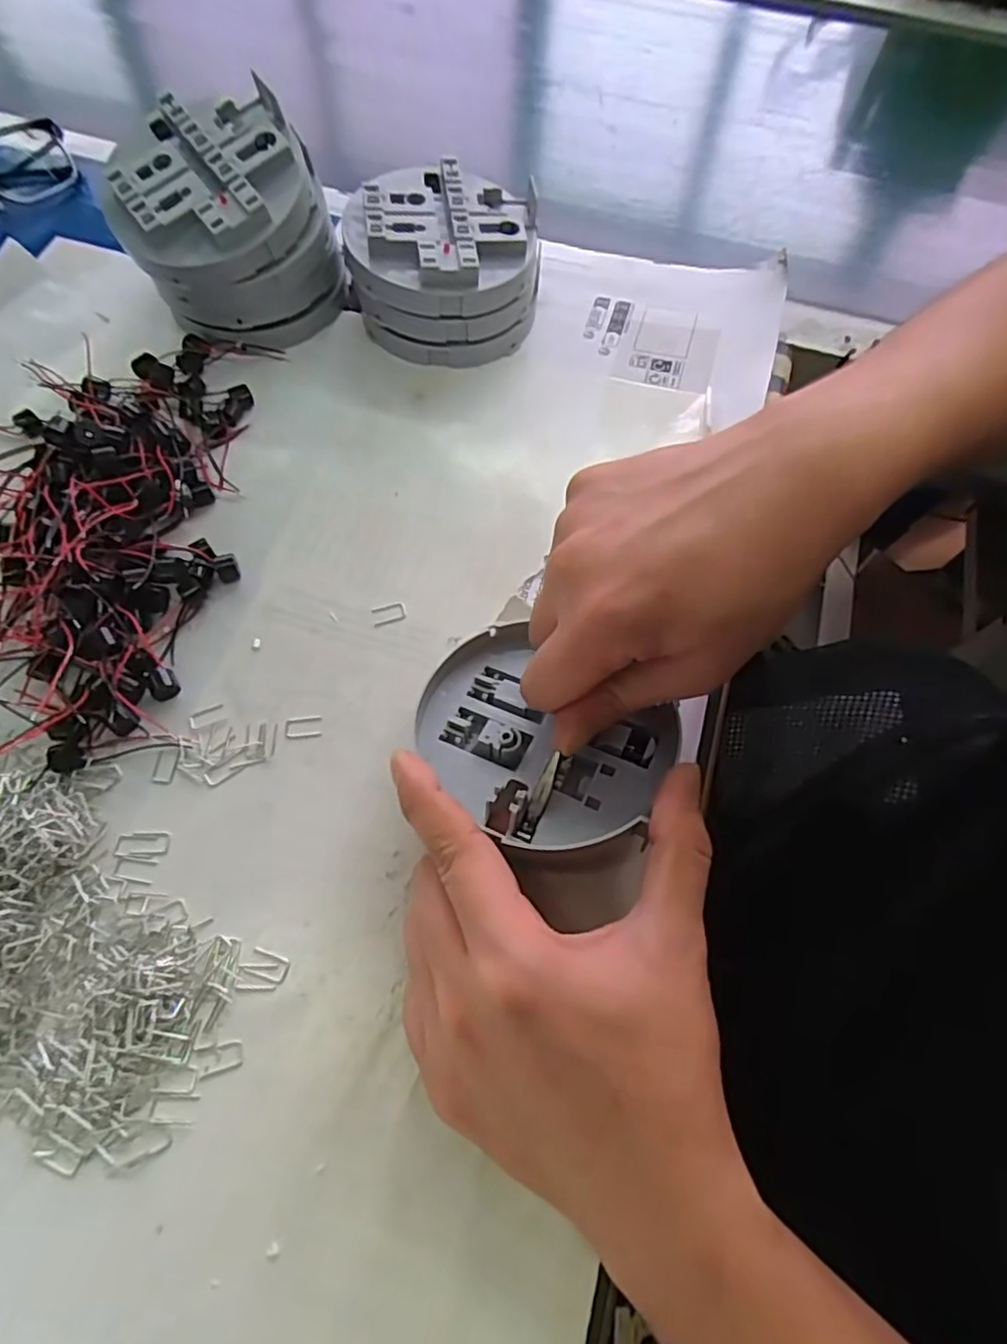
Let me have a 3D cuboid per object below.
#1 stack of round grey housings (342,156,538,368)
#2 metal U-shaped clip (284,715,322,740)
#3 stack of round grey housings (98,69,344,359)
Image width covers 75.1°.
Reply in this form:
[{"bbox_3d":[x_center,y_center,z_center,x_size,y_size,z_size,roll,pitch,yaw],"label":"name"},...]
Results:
[{"bbox_3d":[-0.032,-0.230,0.369,0.098,0.057,0.098,2,66,-2],"label":"stack of round grey housings"},{"bbox_3d":[-0.088,0.024,0.288,0.016,0.004,0.010,-4,65,-5],"label":"metal U-shaped clip"},{"bbox_3d":[-0.148,-0.238,0.353,0.105,0.079,0.093,-21,69,-11],"label":"stack of round grey housings"}]

